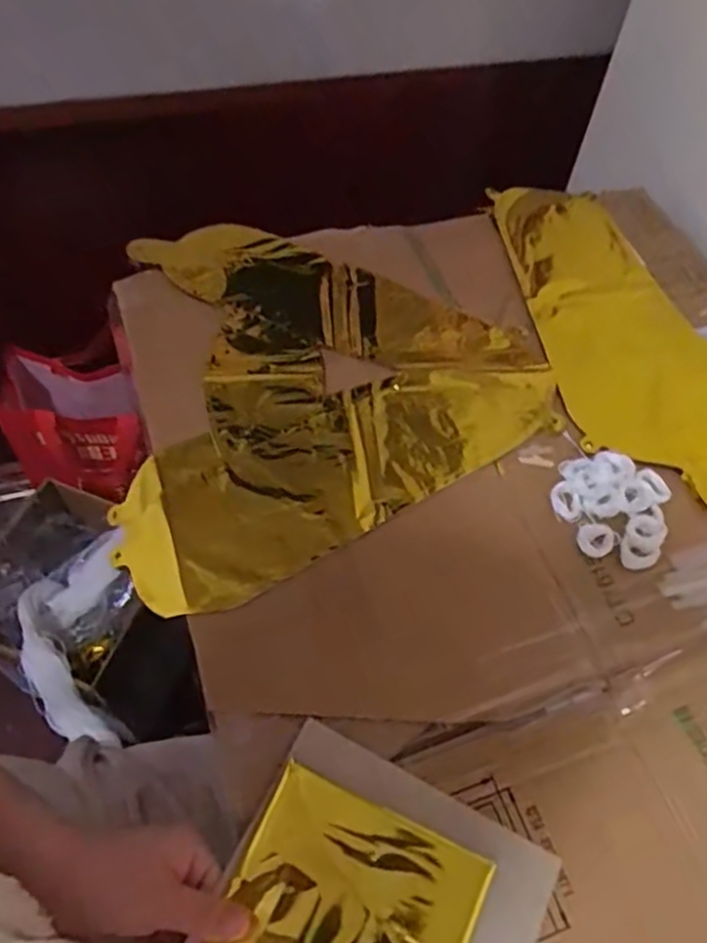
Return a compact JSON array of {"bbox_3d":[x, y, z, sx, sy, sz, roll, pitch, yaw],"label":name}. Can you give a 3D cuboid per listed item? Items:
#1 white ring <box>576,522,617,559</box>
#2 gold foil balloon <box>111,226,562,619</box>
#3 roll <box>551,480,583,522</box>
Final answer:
[{"bbox_3d":[0.174,0.049,0.491,0.029,0.004,0.025,-20,60,-16],"label":"white ring"},{"bbox_3d":[-0.055,-0.094,0.583,0.352,0.033,0.357,-24,61,-18],"label":"gold foil balloon"},{"bbox_3d":[0.159,0.023,0.512,0.021,0.004,0.032,-11,58,-11],"label":"roll"}]

